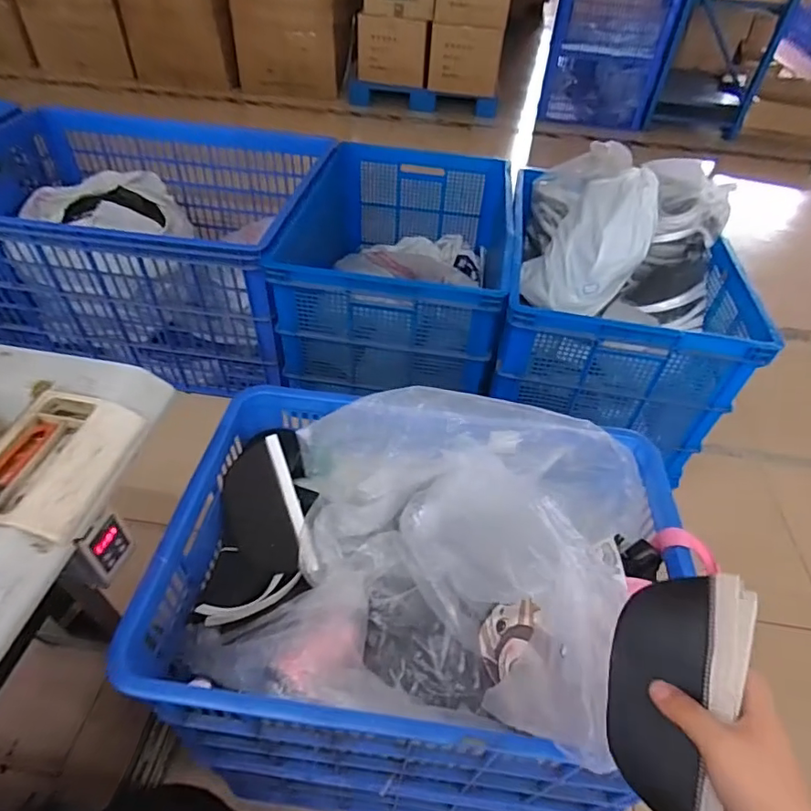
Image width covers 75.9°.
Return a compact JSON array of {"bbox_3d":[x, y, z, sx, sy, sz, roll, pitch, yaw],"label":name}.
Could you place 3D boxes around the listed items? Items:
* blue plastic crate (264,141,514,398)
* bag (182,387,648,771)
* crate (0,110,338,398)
[{"bbox_3d":[-0.008,-0.439,1.557,0.560,0.391,0.827,8,46,3],"label":"blue plastic crate"},{"bbox_3d":[0.062,0.190,0.642,0.435,0.196,0.377,11,47,6],"label":"bag"},{"bbox_3d":[-0.798,-0.573,1.693,1.071,0.448,0.894,8,46,3],"label":"crate"}]

